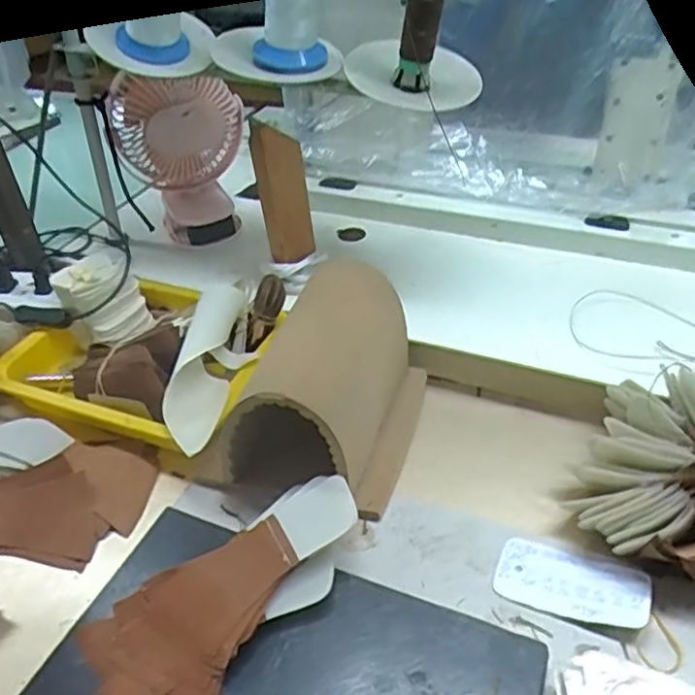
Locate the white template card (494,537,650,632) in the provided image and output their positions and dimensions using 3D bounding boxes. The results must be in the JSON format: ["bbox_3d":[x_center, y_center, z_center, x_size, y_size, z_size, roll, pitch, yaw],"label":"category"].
[{"bbox_3d":[0.161,0.169,0.477,0.103,0.005,0.055,8,38,23],"label":"white template card"}]

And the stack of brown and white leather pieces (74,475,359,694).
[{"bbox_3d":[-0.074,0.166,0.442,0.197,0.031,0.099,-23,44,-21],"label":"stack of brown and white leather pieces"}]

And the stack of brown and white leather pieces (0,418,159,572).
[{"bbox_3d":[-0.265,0.114,0.555,0.184,0.041,0.124,1,40,6],"label":"stack of brown and white leather pieces"}]

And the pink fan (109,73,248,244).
[{"bbox_3d":[-0.199,-0.241,0.817,0.153,0.182,0.153,-14,43,-8],"label":"pink fan"}]

